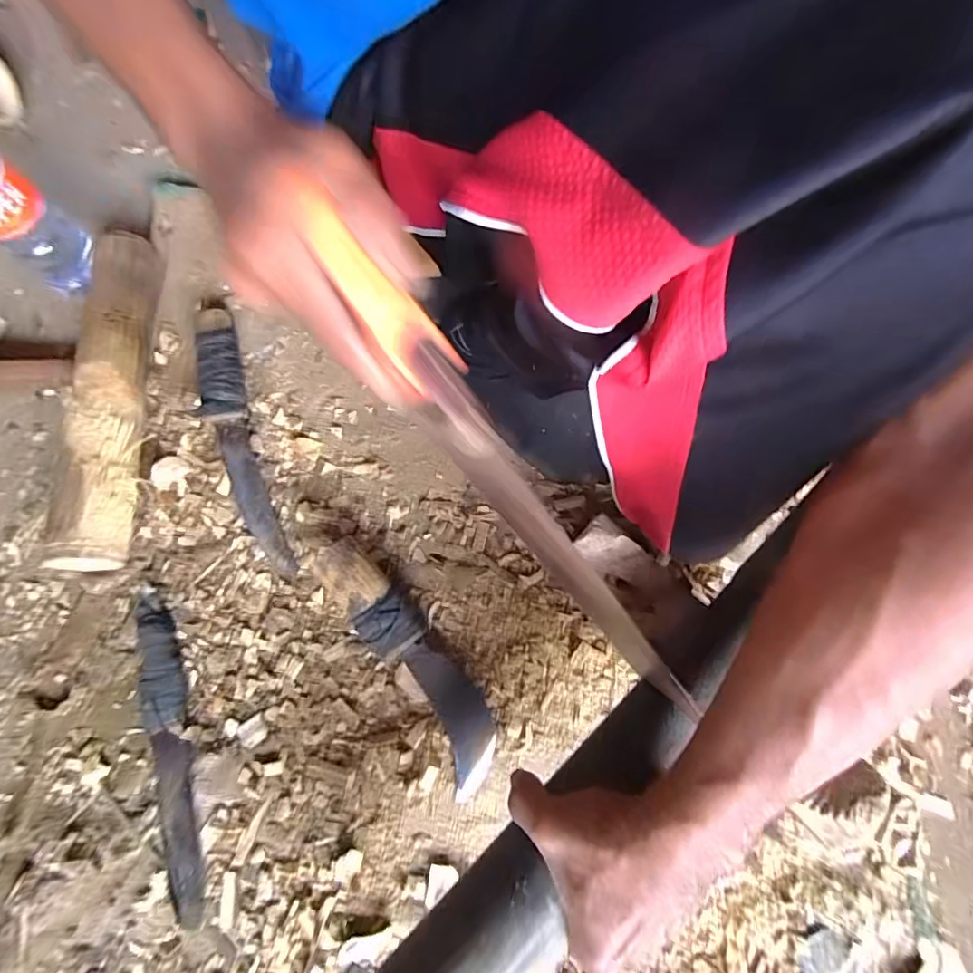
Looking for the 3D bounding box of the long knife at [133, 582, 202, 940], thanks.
[{"bbox_3d":[-0.281,0.226,0.448,0.040,0.023,0.275,-17,73,-3],"label":"long knife"}]

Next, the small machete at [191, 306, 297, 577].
[{"bbox_3d":[-0.261,-0.051,0.530,0.048,0.034,0.300,-19,73,-3],"label":"small machete"}]

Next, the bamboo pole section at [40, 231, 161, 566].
[{"bbox_3d":[-0.381,-0.097,0.532,0.051,0.067,0.360,-6,73,1],"label":"bamboo pole section"}]

